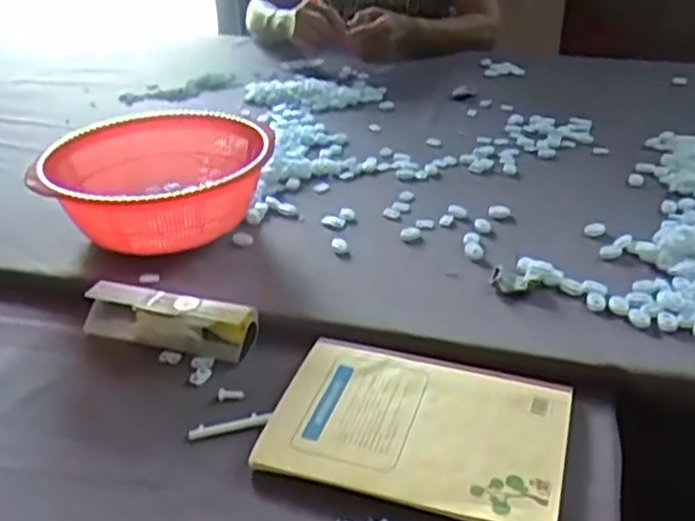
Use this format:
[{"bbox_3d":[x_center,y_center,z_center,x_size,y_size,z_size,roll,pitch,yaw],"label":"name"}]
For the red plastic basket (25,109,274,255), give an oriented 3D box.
[{"bbox_3d":[-0.204,-0.077,0.754,0.218,0.100,0.207,7,33,16],"label":"red plastic basket"}]

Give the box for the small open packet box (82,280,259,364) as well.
[{"bbox_3d":[-0.157,0.048,0.621,0.153,0.032,0.042,8,34,18],"label":"small open packet box"}]

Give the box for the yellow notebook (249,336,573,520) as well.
[{"bbox_3d":[0.049,0.117,0.519,0.209,0.006,0.143,8,34,18],"label":"yellow notebook"}]

